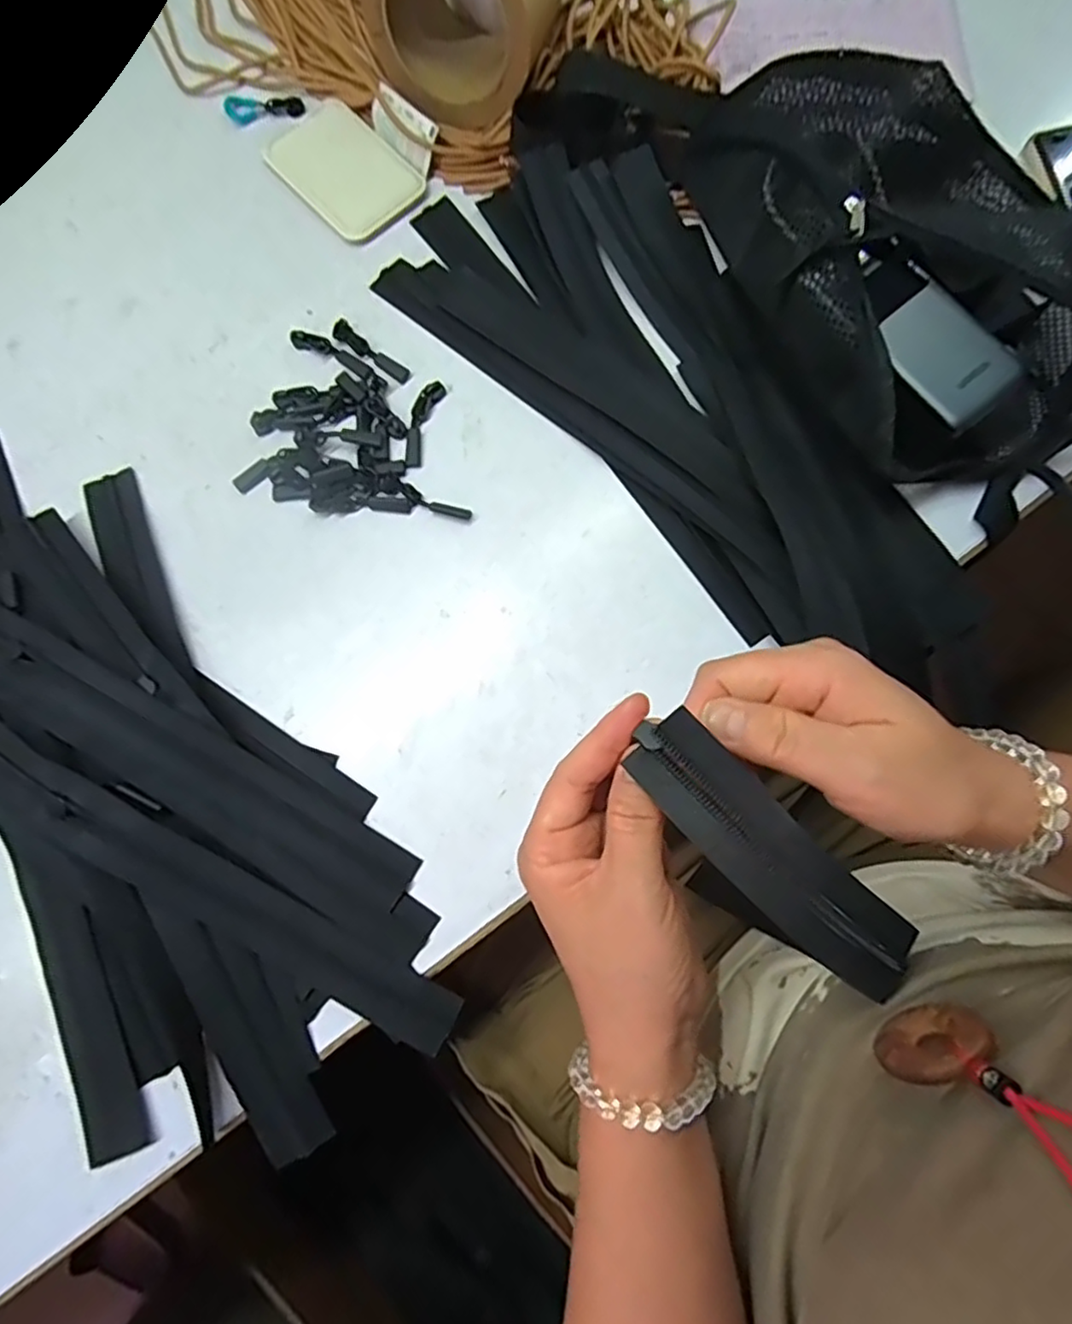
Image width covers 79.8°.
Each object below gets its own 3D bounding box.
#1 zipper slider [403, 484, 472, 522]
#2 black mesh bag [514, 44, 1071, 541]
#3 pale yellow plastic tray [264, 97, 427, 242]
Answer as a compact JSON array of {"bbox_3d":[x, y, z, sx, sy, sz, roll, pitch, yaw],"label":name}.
[{"bbox_3d":[-0.060,-0.094,0.380,0.044,0.005,0.009,24,79,6],"label":"zipper slider"},{"bbox_3d":[0.181,-0.270,0.381,0.203,0.062,0.375,-42,81,-8],"label":"black mesh bag"},{"bbox_3d":[-0.130,-0.331,0.430,0.068,0.008,0.101,-42,81,-8],"label":"pale yellow plastic tray"}]

